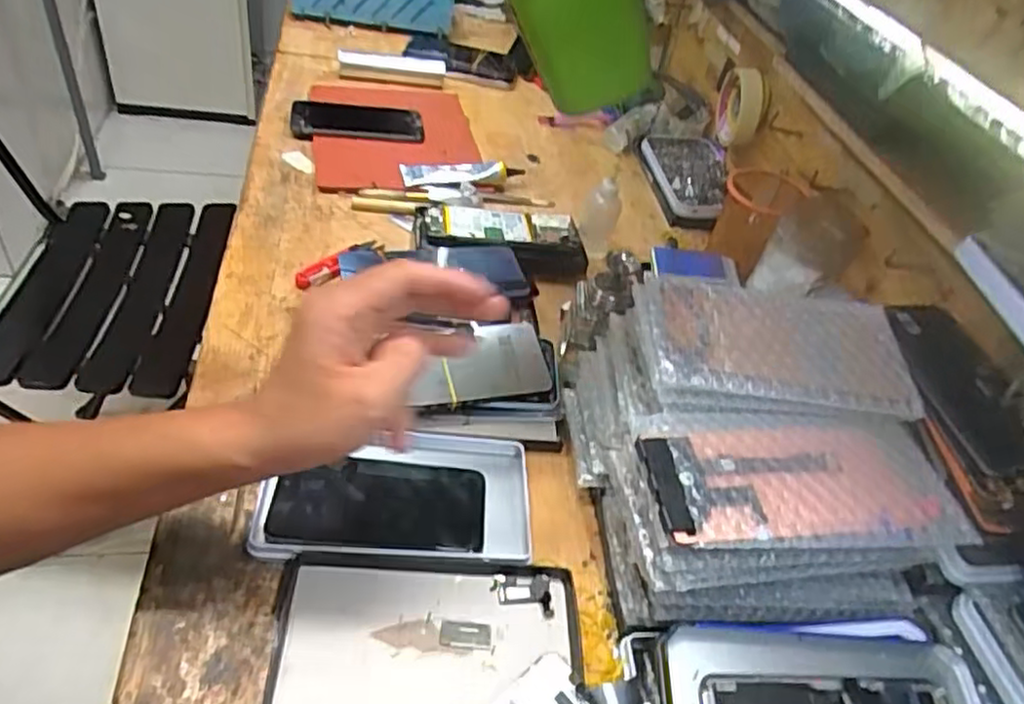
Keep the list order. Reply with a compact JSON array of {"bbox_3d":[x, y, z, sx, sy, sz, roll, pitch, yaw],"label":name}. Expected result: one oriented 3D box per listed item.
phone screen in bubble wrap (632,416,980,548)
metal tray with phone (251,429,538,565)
[{"bbox_3d":[0.167,0.072,0.403,0.179,0.016,0.088,5,43,-9],"label":"phone screen in bubble wrap"},{"bbox_3d":[-0.080,0.099,0.482,0.184,0.018,0.103,5,44,-9],"label":"metal tray with phone"}]

